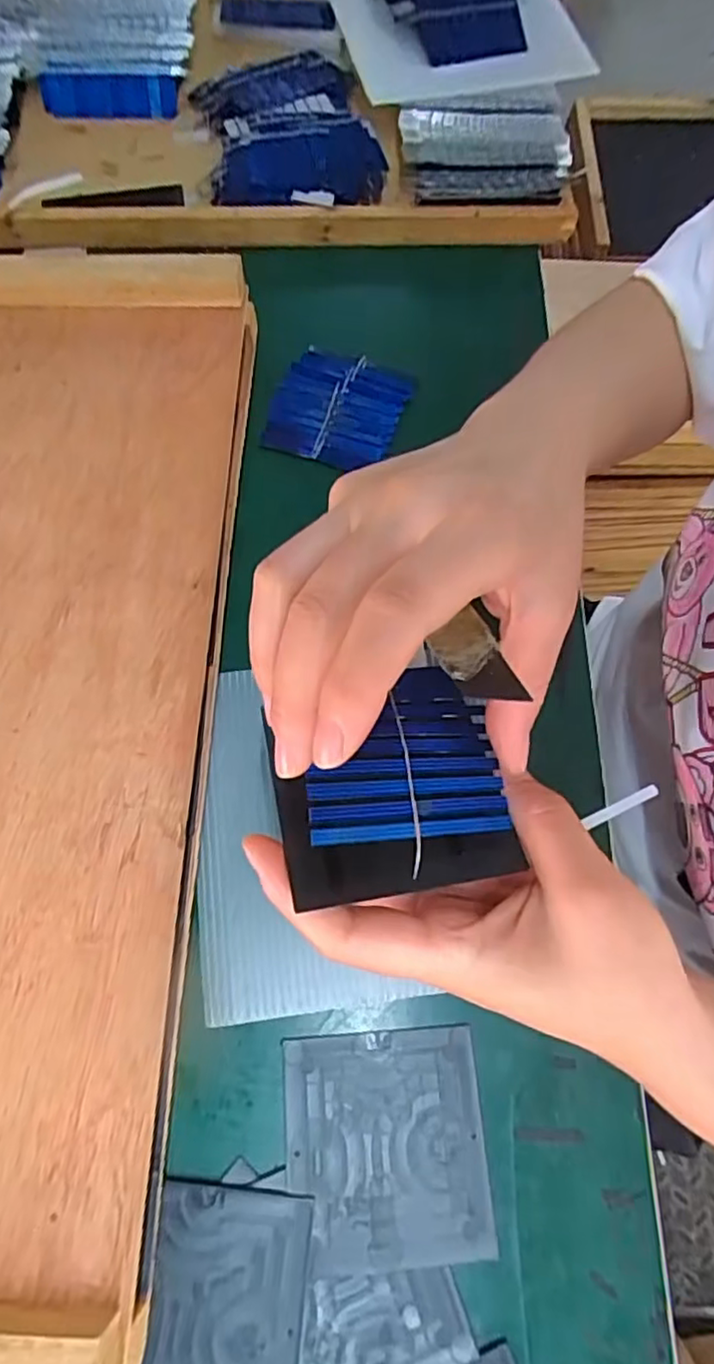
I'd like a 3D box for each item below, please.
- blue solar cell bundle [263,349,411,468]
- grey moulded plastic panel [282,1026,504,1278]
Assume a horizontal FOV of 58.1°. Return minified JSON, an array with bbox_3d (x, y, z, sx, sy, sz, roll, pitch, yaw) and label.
[{"bbox_3d":[-0.012,-0.161,0.378,0.073,0.008,0.072,20,72,6],"label":"blue solar cell bundle"},{"bbox_3d":[0.012,0.185,0.257,0.079,0.005,0.078,-3,71,-2],"label":"grey moulded plastic panel"}]

